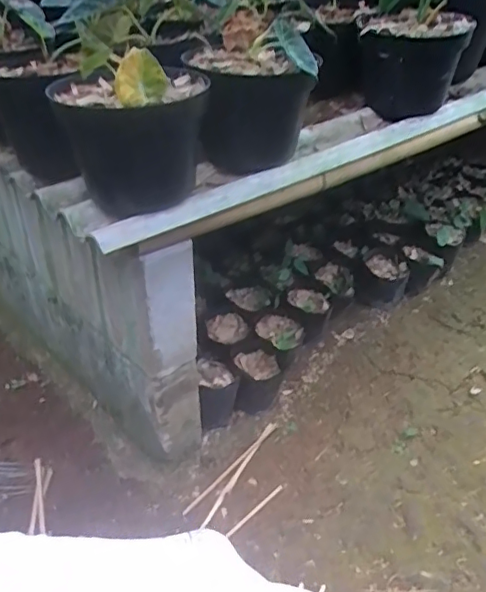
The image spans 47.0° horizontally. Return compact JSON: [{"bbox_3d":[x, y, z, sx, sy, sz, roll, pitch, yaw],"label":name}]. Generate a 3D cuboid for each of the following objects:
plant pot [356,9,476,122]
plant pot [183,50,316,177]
[{"bbox_3d":[0.253,-0.352,0.856,0.152,0.131,0.145,13,42,15],"label":"plant pot"},{"bbox_3d":[0.006,-0.232,0.720,0.135,0.137,0.147,0,39,0],"label":"plant pot"}]

